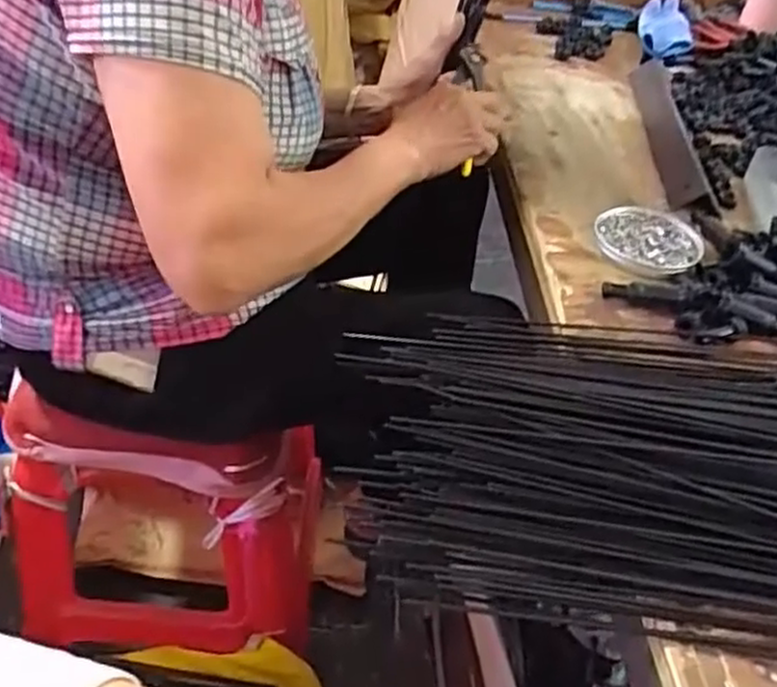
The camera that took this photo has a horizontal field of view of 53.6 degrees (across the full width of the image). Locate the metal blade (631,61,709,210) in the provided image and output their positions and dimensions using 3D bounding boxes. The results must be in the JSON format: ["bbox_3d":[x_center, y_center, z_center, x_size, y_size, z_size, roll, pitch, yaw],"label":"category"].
[{"bbox_3d":[0.302,-0.243,0.840,0.041,0.010,0.330,10,42,-1],"label":"metal blade"}]

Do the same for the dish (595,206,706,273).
[{"bbox_3d":[0.227,-0.093,0.671,0.090,0.008,0.085,1,43,-1],"label":"dish"}]

